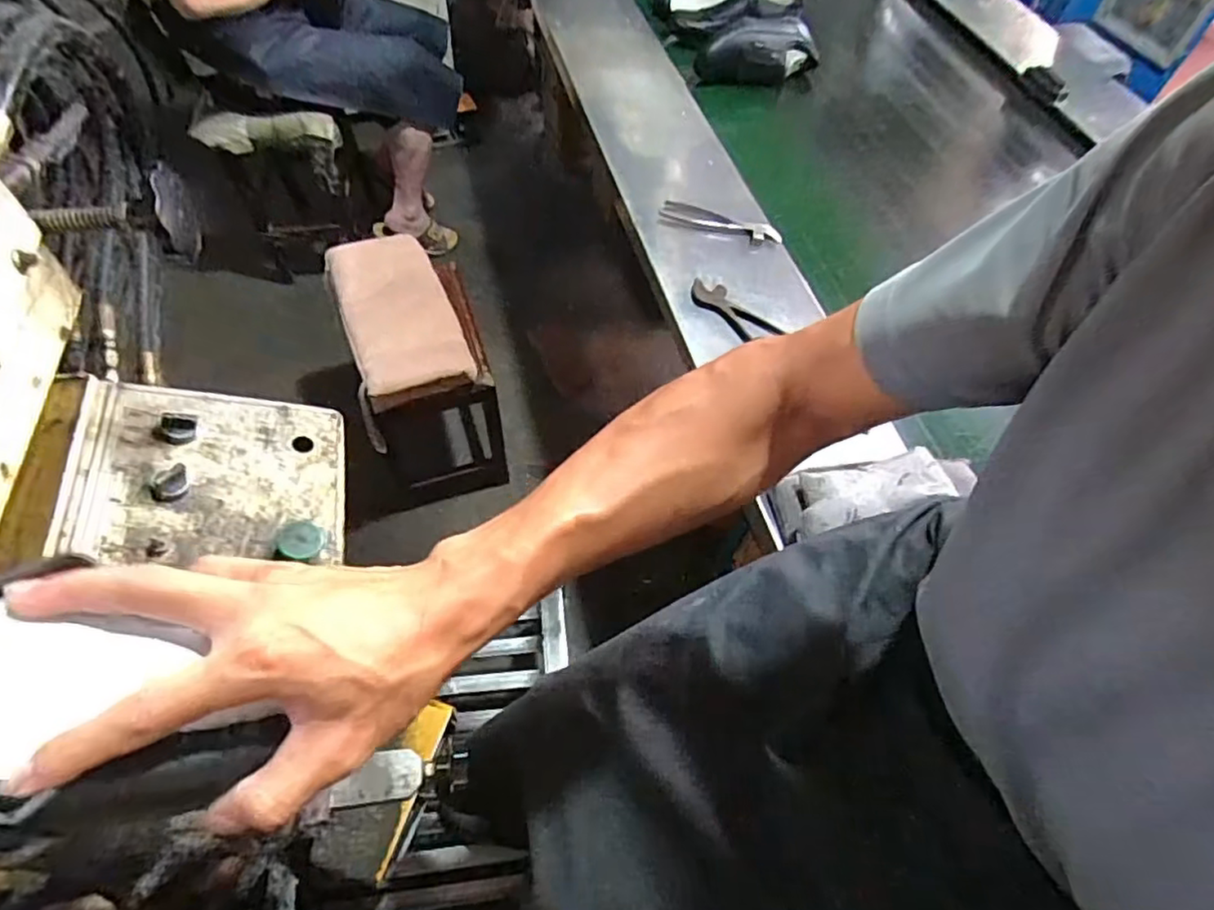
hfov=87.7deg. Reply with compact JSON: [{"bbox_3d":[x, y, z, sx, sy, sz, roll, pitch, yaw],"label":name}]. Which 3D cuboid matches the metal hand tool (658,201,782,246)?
[{"bbox_3d":[0.181,-0.368,1.015,0.194,0.037,0.047,12,57,3],"label":"metal hand tool"}]

